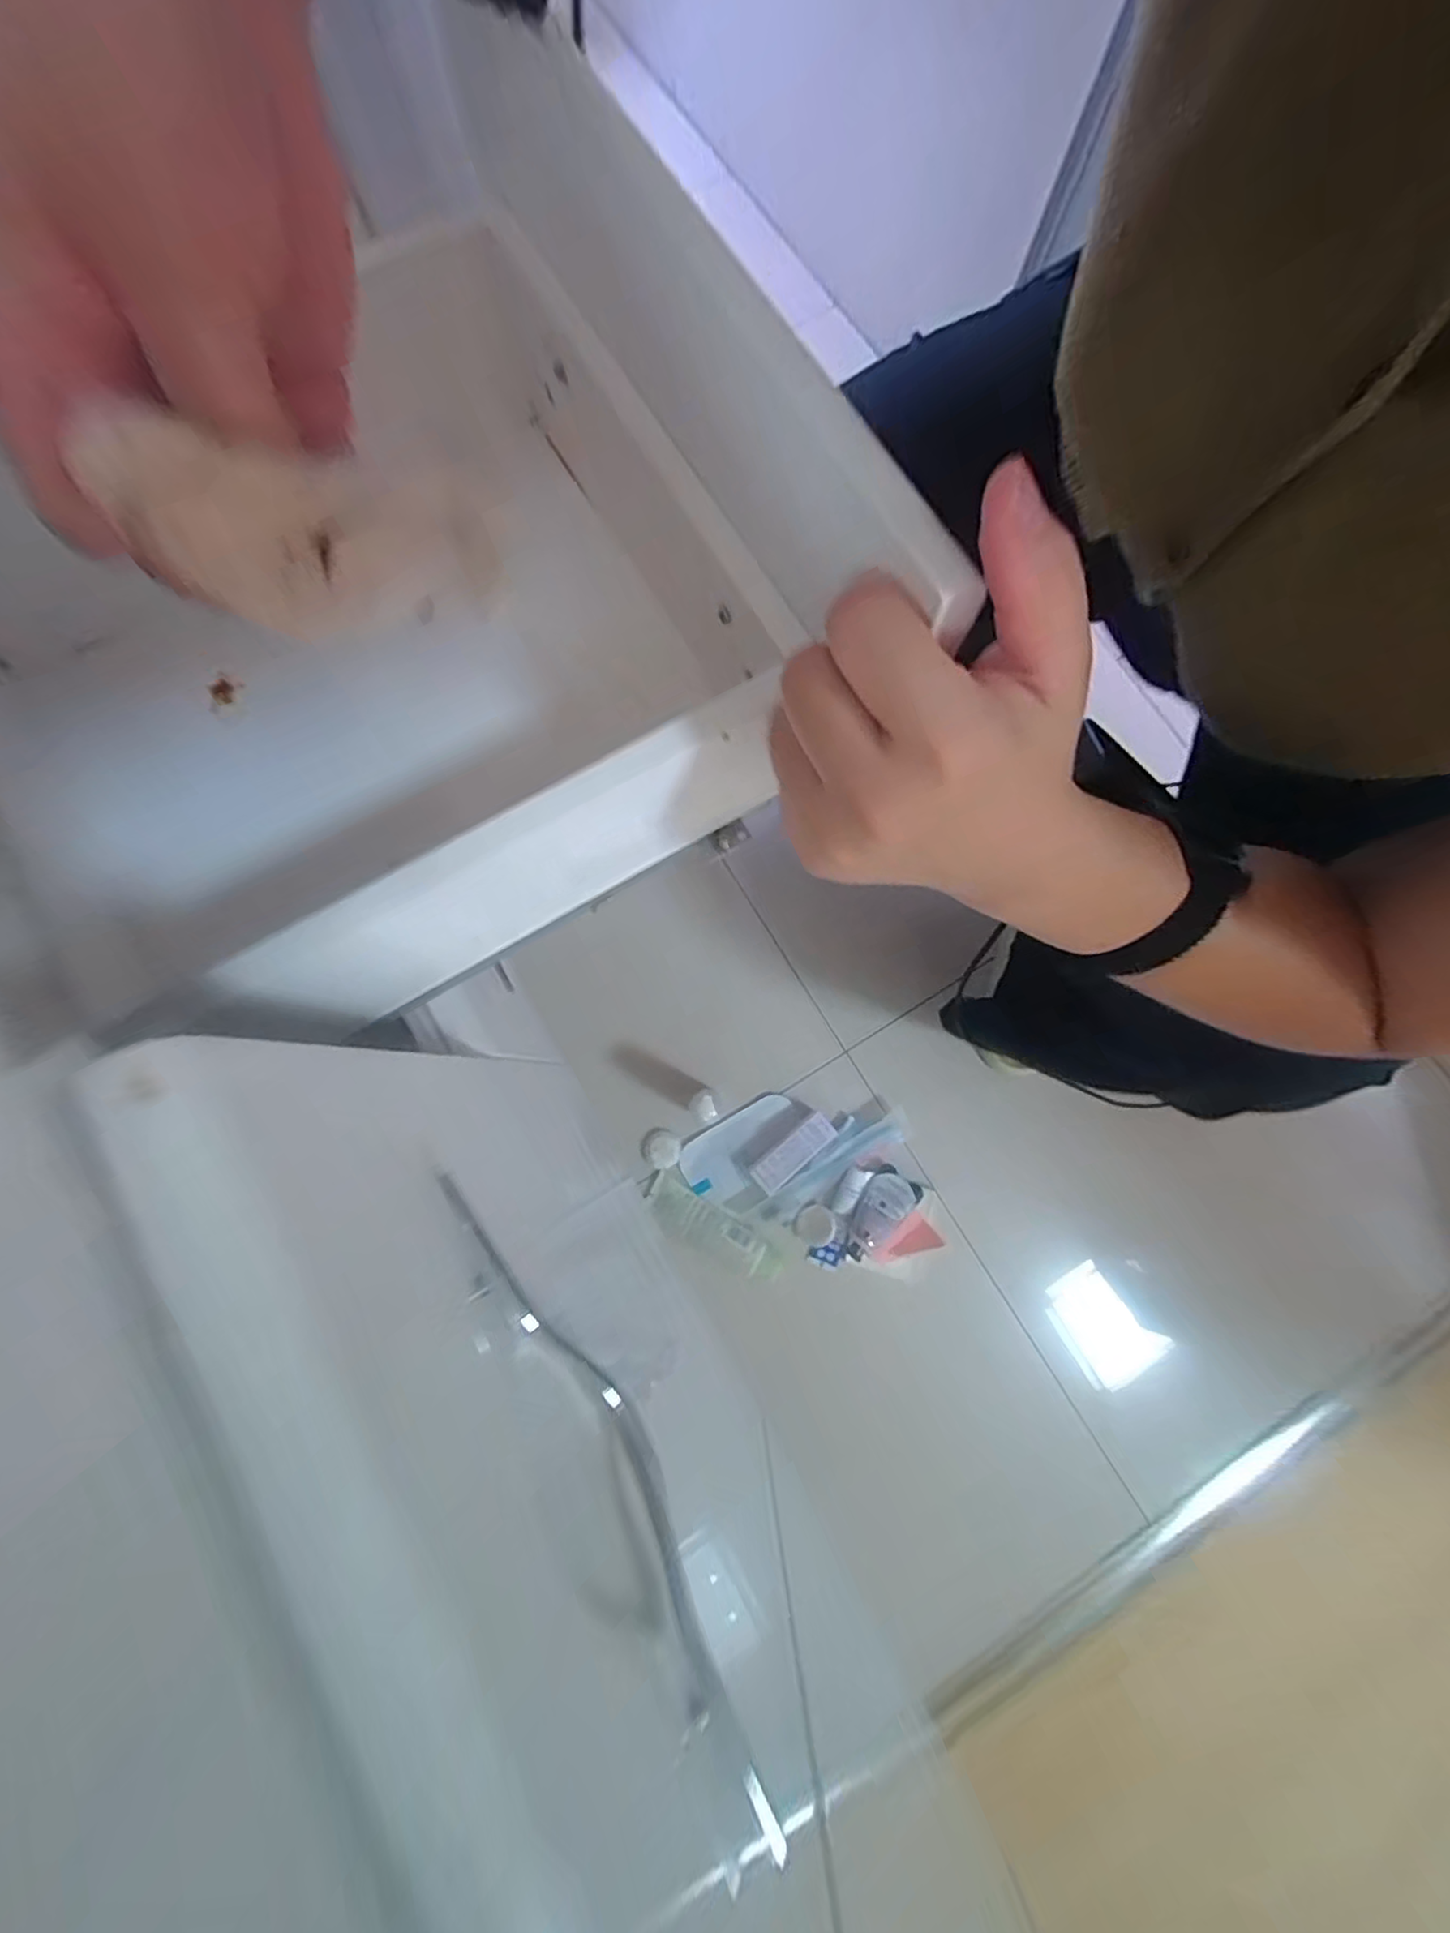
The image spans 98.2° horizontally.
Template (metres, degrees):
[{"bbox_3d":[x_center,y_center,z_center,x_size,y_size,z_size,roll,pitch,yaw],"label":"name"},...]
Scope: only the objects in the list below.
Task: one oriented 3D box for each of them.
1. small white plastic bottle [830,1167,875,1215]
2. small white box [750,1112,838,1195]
[{"bbox_3d":[0.137,0.242,0.687,0.022,0.014,0.058,41,66,10],"label":"small white plastic bottle"},{"bbox_3d":[0.074,0.201,0.683,0.100,0.025,0.034,-39,82,-8],"label":"small white box"}]

